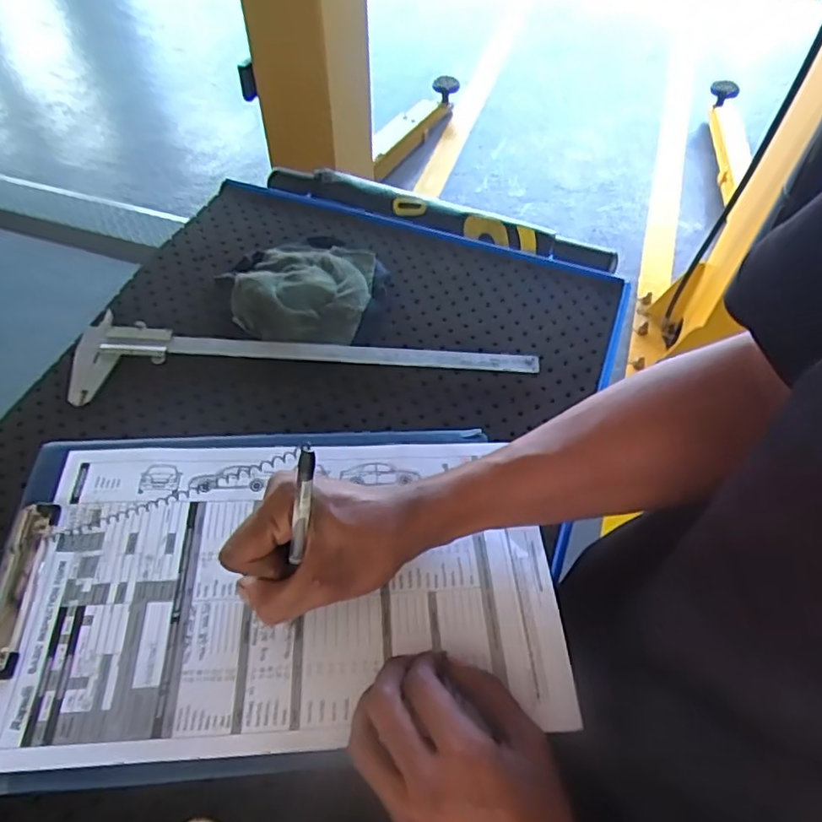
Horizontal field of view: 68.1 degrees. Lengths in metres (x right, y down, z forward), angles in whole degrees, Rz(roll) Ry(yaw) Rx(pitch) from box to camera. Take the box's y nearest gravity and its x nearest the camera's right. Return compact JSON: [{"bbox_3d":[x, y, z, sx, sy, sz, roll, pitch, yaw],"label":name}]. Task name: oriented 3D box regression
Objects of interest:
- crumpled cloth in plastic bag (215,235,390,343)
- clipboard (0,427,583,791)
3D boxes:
[{"bbox_3d":[-0.101,-0.122,0.578,0.139,0.022,0.139,18,56,12],"label":"crumpled cloth in plastic bag"},{"bbox_3d":[-0.089,0.110,0.415,0.364,0.023,0.227,-4,55,-4],"label":"clipboard"}]

